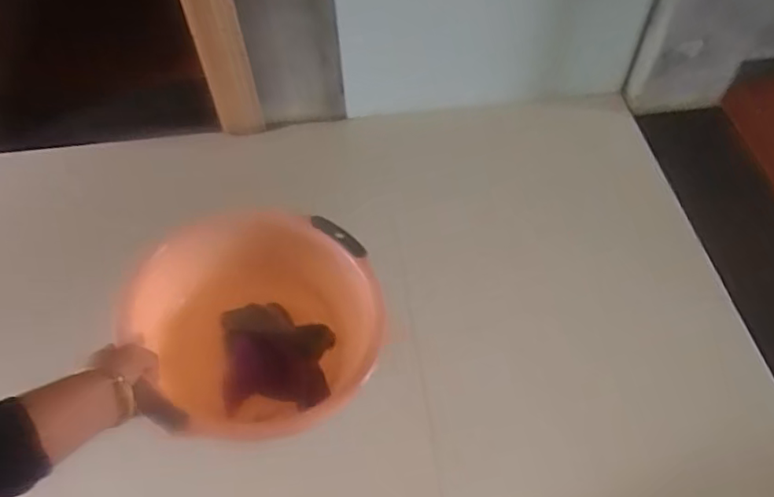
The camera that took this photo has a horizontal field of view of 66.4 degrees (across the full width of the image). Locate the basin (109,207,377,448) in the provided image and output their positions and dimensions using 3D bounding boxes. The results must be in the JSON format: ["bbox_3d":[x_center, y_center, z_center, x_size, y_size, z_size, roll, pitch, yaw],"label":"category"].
[{"bbox_3d":[-0.163,0.083,0.720,0.272,0.102,0.250,-1,54,1],"label":"basin"}]

